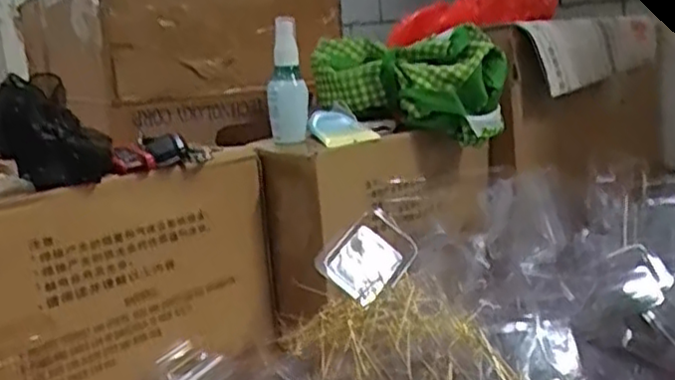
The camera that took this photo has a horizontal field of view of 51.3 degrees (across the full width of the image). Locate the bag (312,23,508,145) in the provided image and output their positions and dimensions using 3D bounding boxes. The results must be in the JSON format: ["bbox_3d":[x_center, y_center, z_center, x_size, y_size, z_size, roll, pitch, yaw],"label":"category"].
[{"bbox_3d":[0.077,-0.112,0.751,0.117,0.098,0.192,-11,14,-32],"label":"bag"}]

